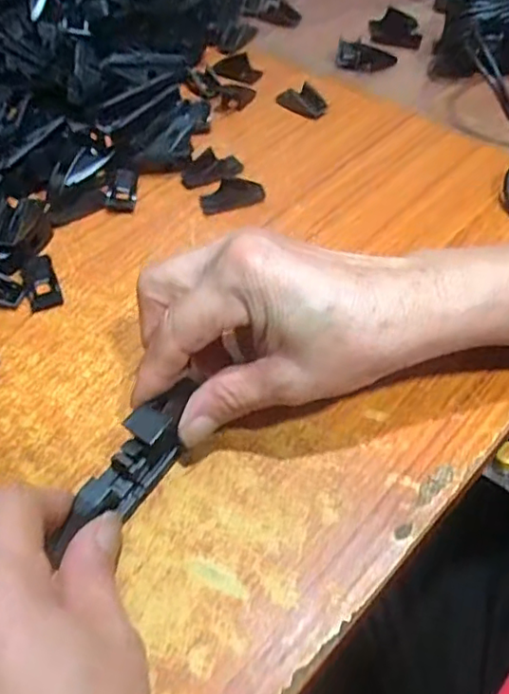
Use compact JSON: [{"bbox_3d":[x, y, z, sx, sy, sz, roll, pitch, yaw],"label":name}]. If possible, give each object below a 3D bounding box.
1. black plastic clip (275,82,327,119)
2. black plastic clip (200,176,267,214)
[{"bbox_3d":[0.037,-0.186,0.455,0.023,0.009,0.041,-32,57,-21],"label":"black plastic clip"},{"bbox_3d":[-0.014,-0.099,0.391,0.041,0.010,0.020,-15,53,-9],"label":"black plastic clip"}]

